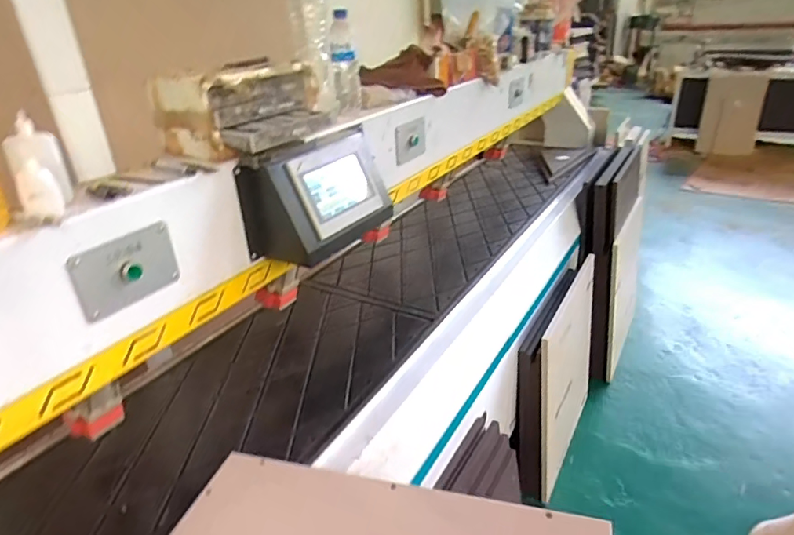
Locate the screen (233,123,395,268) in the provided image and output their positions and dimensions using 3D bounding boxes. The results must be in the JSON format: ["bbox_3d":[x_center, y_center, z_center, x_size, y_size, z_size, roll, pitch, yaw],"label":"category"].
[{"bbox_3d":[-0.131,-0.149,1.012,0.119,0.181,0.350,15,32,32],"label":"screen"}]

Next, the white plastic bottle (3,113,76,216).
[{"bbox_3d":[-0.466,-0.124,0.669,0.054,0.133,0.088,-11,28,-14],"label":"white plastic bottle"}]

